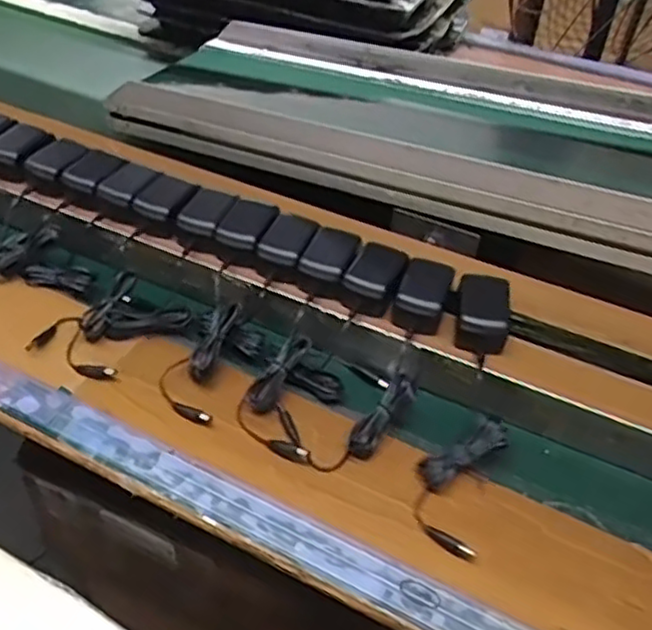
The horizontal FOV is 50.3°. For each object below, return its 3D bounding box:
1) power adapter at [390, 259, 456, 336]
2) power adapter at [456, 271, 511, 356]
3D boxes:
[{"bbox_3d":[0.086,-0.018,0.614,0.041,0.027,0.073,16,45,12],"label":"power adapter"},{"bbox_3d":[0.138,-0.004,0.603,0.045,0.029,0.078,12,44,8],"label":"power adapter"}]

